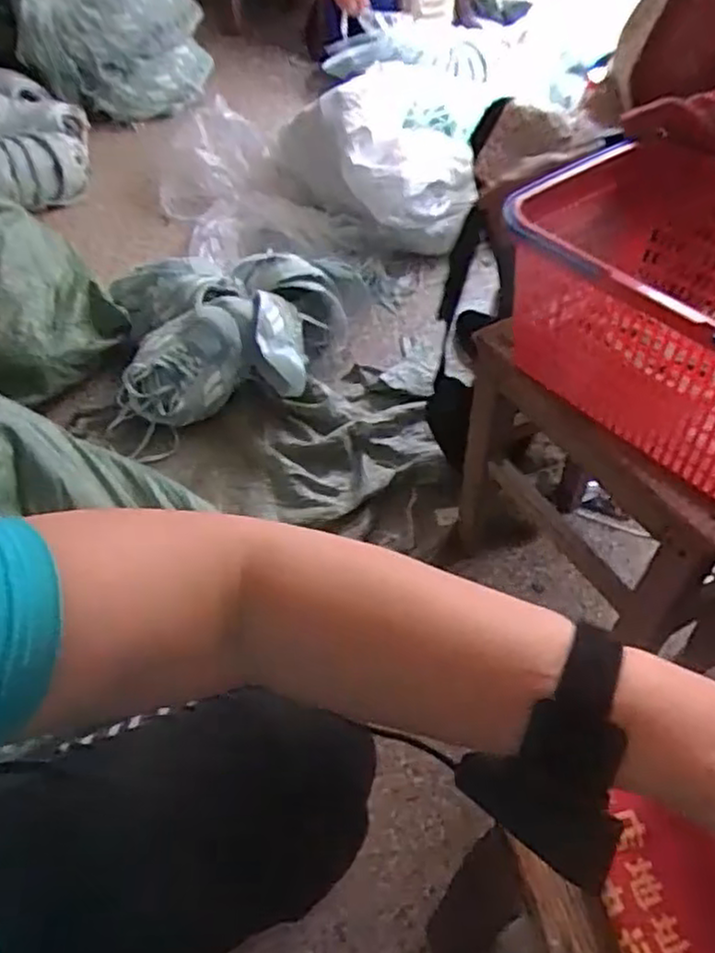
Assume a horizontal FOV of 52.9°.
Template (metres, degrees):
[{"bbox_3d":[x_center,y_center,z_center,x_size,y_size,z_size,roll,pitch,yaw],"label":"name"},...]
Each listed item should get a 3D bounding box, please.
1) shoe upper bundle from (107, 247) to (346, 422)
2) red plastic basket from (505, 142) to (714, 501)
[{"bbox_3d":[-0.214,-0.257,1.275,0.402,0.155,0.295,-12,51,-10],"label":"shoe upper bundle"},{"bbox_3d":[0.300,-0.143,0.639,0.243,0.157,0.340,-34,58,-25],"label":"red plastic basket"}]

